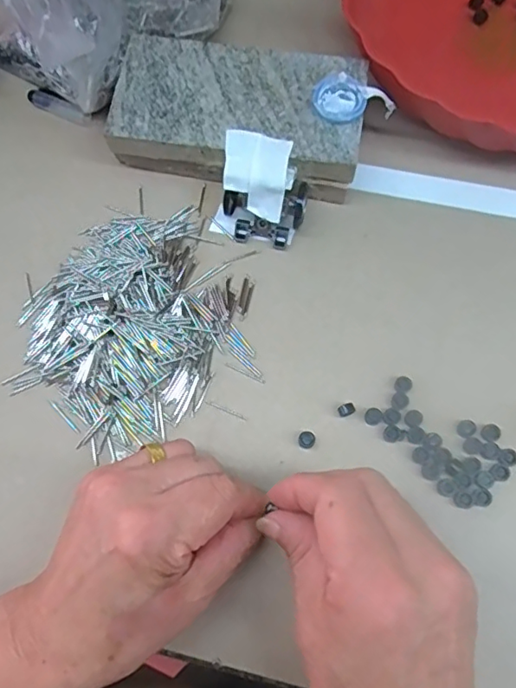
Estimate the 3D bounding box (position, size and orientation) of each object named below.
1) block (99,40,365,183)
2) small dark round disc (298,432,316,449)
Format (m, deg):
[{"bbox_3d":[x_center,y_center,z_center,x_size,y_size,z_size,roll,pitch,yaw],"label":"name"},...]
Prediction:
[{"bbox_3d":[-0.012,-0.137,0.336,0.144,0.040,0.083,10,71,5],"label":"block"},{"bbox_3d":[0.026,0.052,0.289,0.009,0.004,0.009,-1,71,2],"label":"small dark round disc"}]

